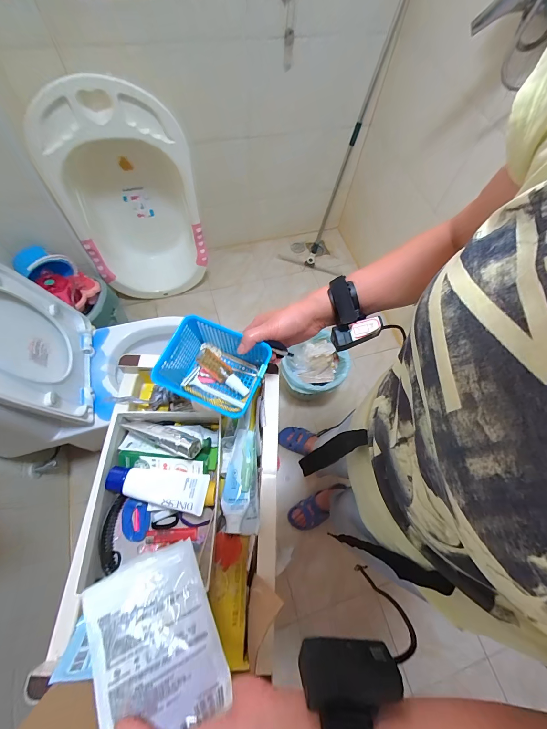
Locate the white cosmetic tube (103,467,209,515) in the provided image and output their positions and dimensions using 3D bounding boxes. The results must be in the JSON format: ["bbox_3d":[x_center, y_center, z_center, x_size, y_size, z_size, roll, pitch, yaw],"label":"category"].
[{"bbox_3d":[-0.180,0.190,0.458,0.148,0.029,0.056,10,65,3],"label":"white cosmetic tube"}]

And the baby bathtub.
[{"bbox_3d":[-0.593,-0.644,1.309,0.519,0.984,0.259,-19,67,-11],"label":"baby bathtub"}]

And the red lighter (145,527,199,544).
[{"bbox_3d":[-0.163,0.274,0.470,0.079,0.007,0.018,-2,65,-3],"label":"red lighter"}]

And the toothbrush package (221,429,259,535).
[{"bbox_3d":[-0.054,0.187,0.478,0.056,0.030,0.156,-2,65,-3],"label":"toothbrush package"}]

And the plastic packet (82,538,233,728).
[{"bbox_3d":[-0.099,0.241,0.251,0.096,0.007,0.132,-17,63,-25],"label":"plastic packet"}]

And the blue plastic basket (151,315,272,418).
[{"bbox_3d":[-0.084,0.004,0.446,0.145,0.090,0.111,18,65,7],"label":"blue plastic basket"}]

